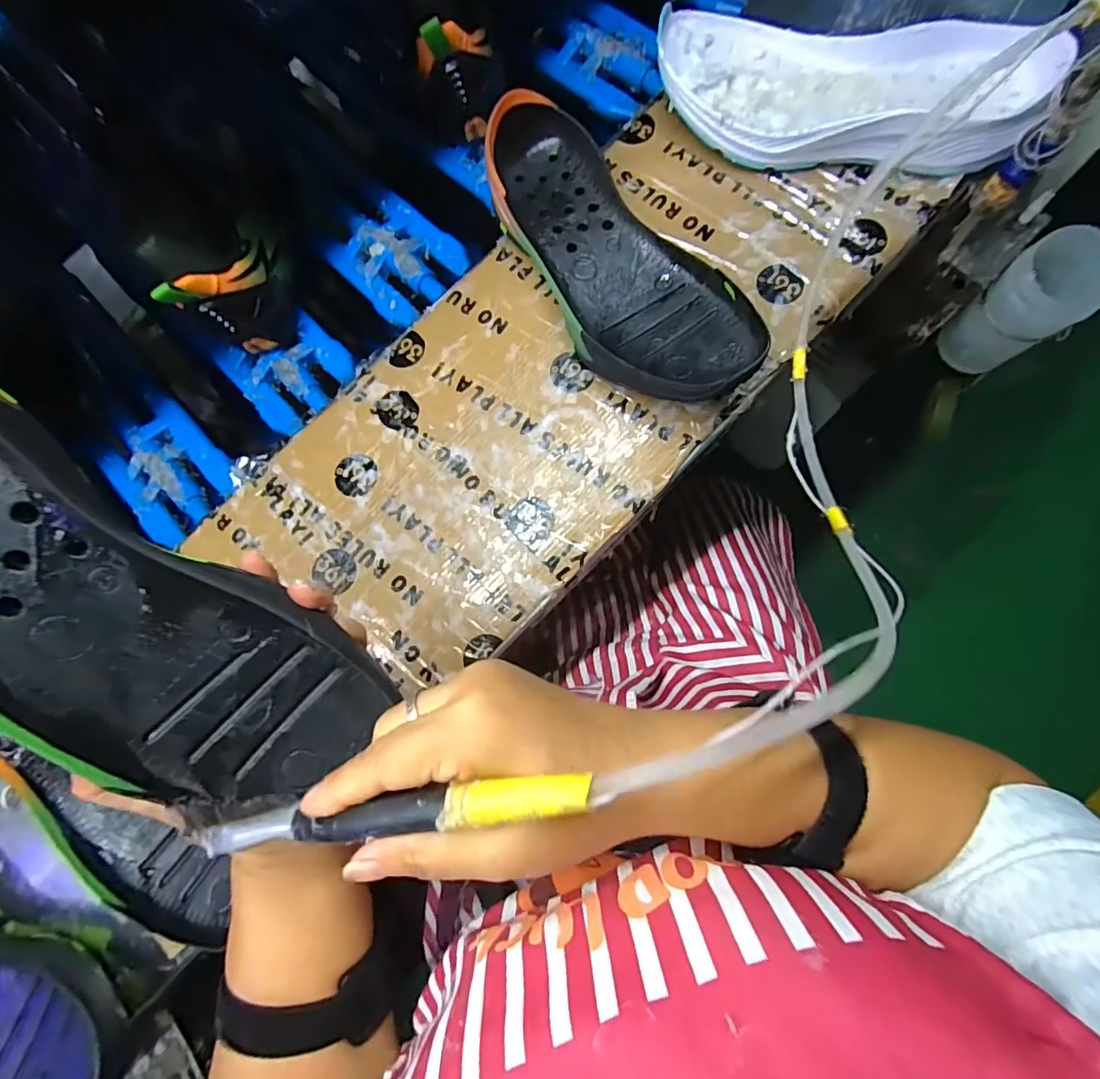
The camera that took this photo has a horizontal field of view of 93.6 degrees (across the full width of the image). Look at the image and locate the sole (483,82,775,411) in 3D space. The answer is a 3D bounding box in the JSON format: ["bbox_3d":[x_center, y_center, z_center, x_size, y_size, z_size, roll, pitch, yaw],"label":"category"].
[{"bbox_3d":[0.039,-0.201,0.370,0.102,0.042,0.258,-38,81,1],"label":"sole"}]

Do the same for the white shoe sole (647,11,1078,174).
[{"bbox_3d":[0.211,-0.331,0.379,0.267,0.043,0.109,18,86,8],"label":"white shoe sole"}]

